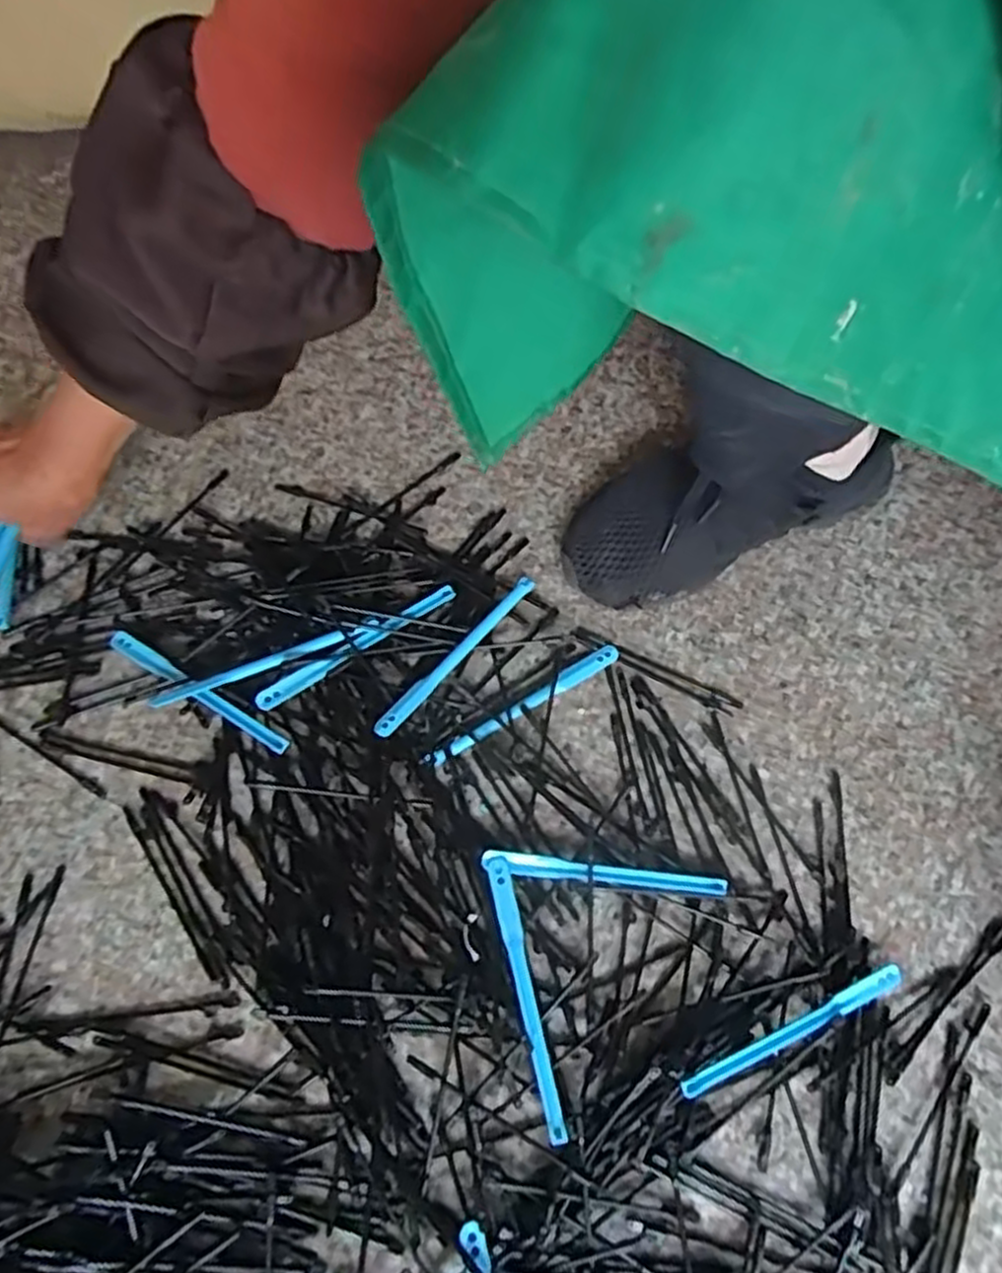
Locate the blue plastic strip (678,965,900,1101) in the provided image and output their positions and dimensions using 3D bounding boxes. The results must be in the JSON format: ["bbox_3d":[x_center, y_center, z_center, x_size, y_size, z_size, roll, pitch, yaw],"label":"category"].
[{"bbox_3d":[0.163,0.217,0.415,0.144,0.015,0.011,-21,70,-11],"label":"blue plastic strip"}]

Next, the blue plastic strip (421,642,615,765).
[{"bbox_3d":[0.015,0.045,0.486,0.145,0.010,0.012,-29,72,-14],"label":"blue plastic strip"}]

